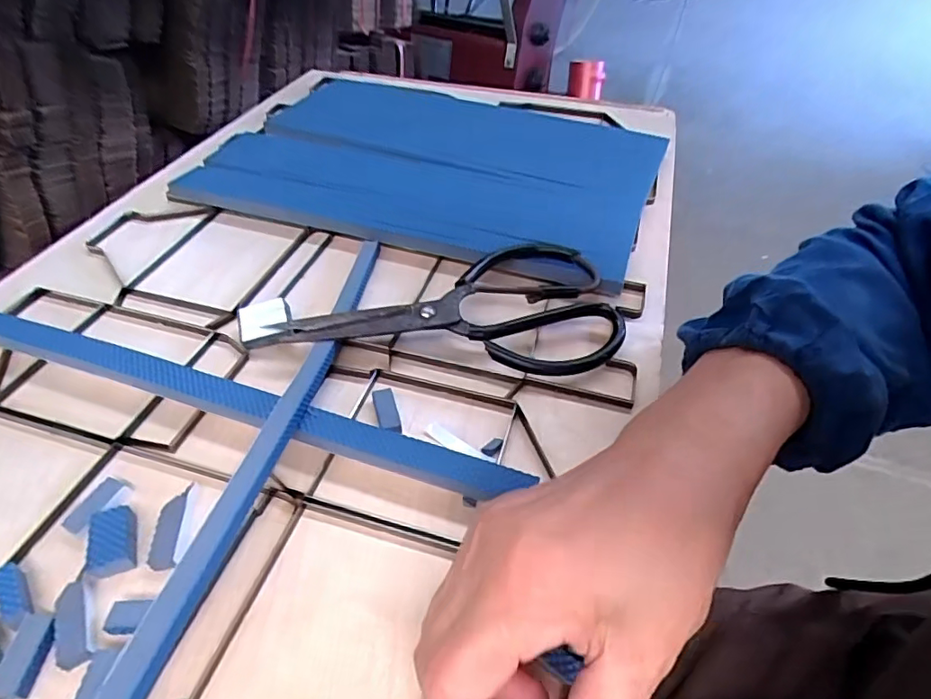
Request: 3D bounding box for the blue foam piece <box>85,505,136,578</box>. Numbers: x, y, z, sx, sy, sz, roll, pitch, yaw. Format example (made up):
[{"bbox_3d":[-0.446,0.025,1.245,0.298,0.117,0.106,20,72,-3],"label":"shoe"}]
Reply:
[{"bbox_3d":[-0.163,0.088,0.256,0.018,0.010,0.031,-14,47,-16],"label":"blue foam piece"}]

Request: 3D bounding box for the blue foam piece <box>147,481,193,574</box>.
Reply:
[{"bbox_3d":[-0.140,0.084,0.264,0.010,0.009,0.039,0,44,-2],"label":"blue foam piece"}]

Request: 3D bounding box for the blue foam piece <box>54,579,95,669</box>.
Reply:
[{"bbox_3d":[-0.164,0.115,0.232,0.012,0.008,0.034,-19,48,-20],"label":"blue foam piece"}]

